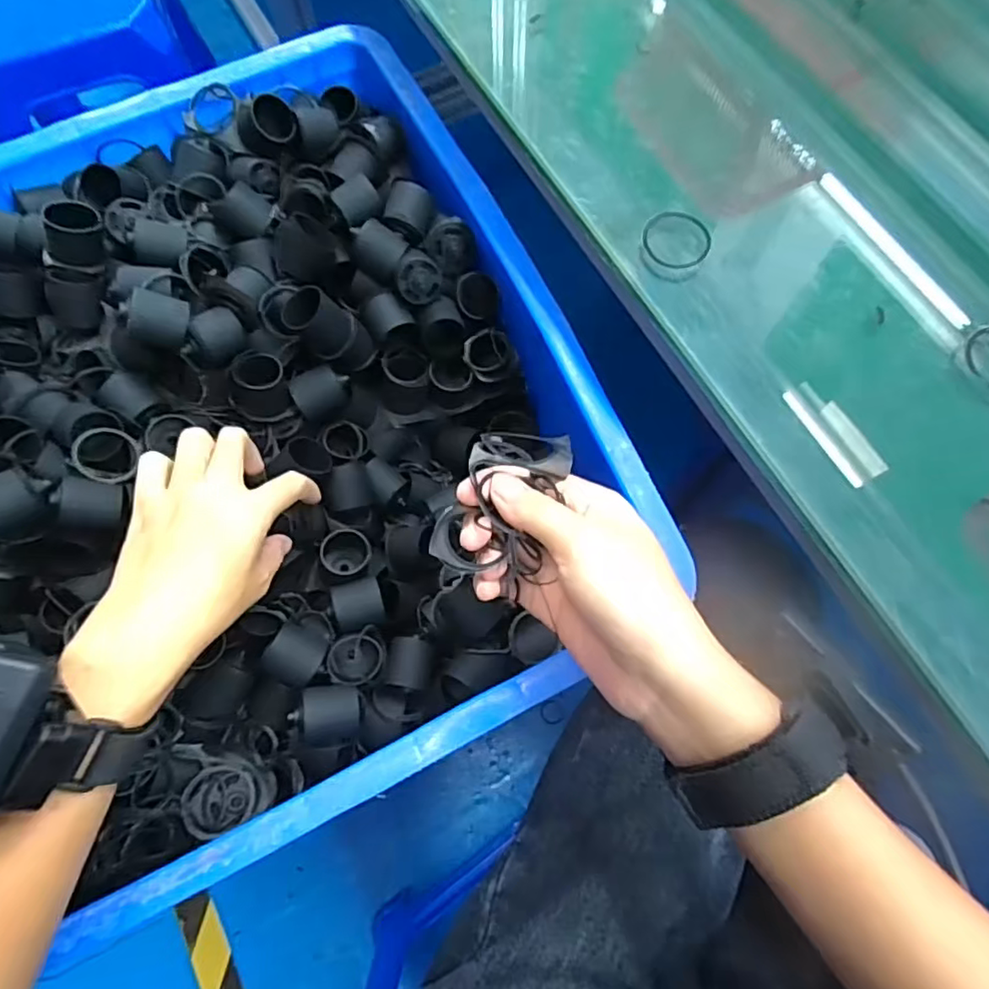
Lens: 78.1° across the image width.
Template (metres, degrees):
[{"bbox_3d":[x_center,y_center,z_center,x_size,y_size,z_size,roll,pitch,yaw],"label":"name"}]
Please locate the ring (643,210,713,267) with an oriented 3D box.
[{"bbox_3d":[0.094,-0.130,0.310,0.034,0.004,0.034,0,72,1],"label":"ring"}]

